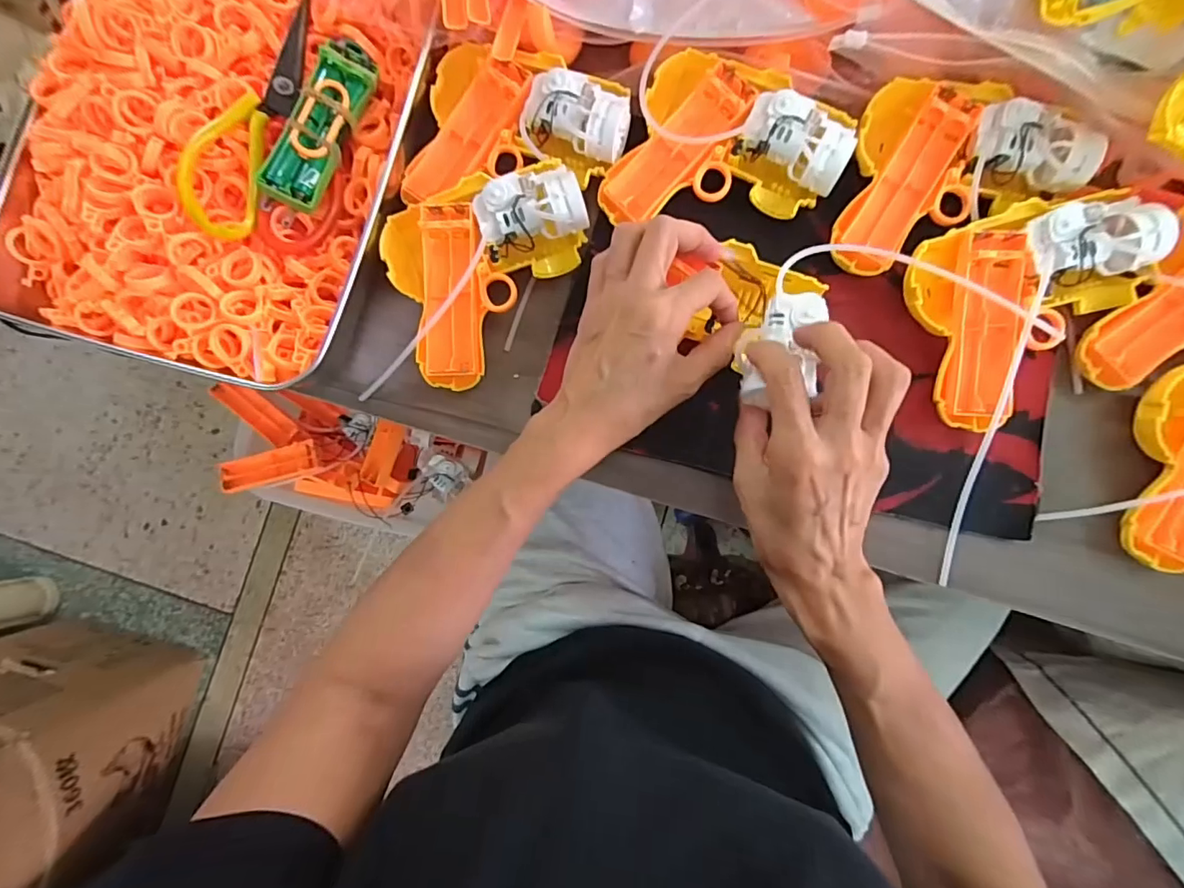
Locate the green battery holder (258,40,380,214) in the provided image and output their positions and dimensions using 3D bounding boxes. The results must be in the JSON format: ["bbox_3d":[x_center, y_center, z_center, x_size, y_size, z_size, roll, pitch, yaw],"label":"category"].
[{"bbox_3d":[-0.170,-0.202,0.329,0.029,0.024,0.117,17,86,5],"label":"green battery holder"}]

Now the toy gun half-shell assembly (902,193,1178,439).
[{"bbox_3d":[0.272,-0.085,0.314,0.132,0.035,0.119,-17,84,2],"label":"toy gun half-shell assembly"}]

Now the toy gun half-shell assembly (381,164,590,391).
[{"bbox_3d":[-0.063,-0.113,0.342,0.132,0.035,0.119,-19,84,2],"label":"toy gun half-shell assembly"}]

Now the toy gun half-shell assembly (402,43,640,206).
[{"bbox_3d":[-0.050,-0.213,0.357,0.143,0.040,0.100,8,85,4],"label":"toy gun half-shell assembly"}]

